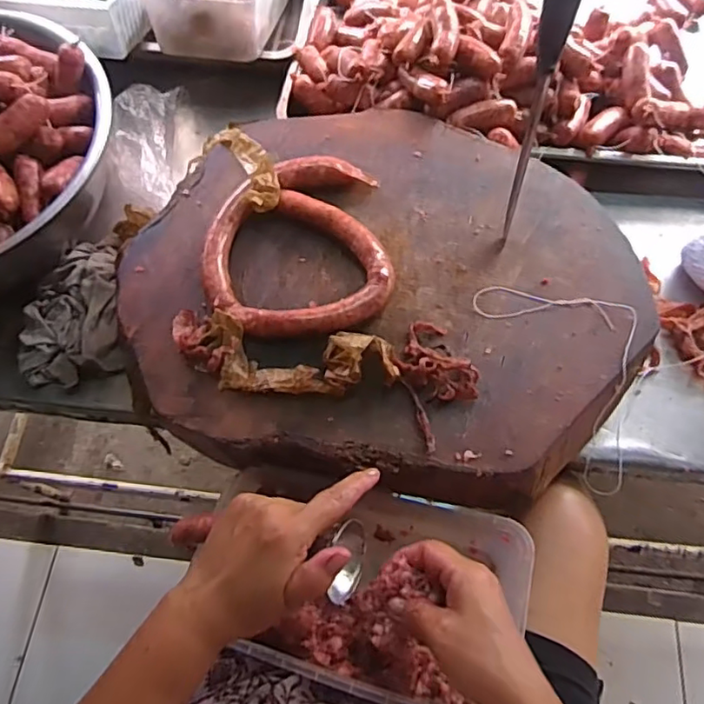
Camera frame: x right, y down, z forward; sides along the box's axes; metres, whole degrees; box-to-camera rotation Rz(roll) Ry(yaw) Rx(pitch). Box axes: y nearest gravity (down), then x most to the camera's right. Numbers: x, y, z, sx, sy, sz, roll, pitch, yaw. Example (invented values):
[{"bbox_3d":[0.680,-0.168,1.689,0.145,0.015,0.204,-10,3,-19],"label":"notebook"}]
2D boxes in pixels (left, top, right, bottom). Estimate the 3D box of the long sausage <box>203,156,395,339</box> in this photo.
[{"bbox_3d":[-0.051,-0.097,0.538,0.159,0.026,0.186,-7,66,-1],"label":"long sausage"}]

